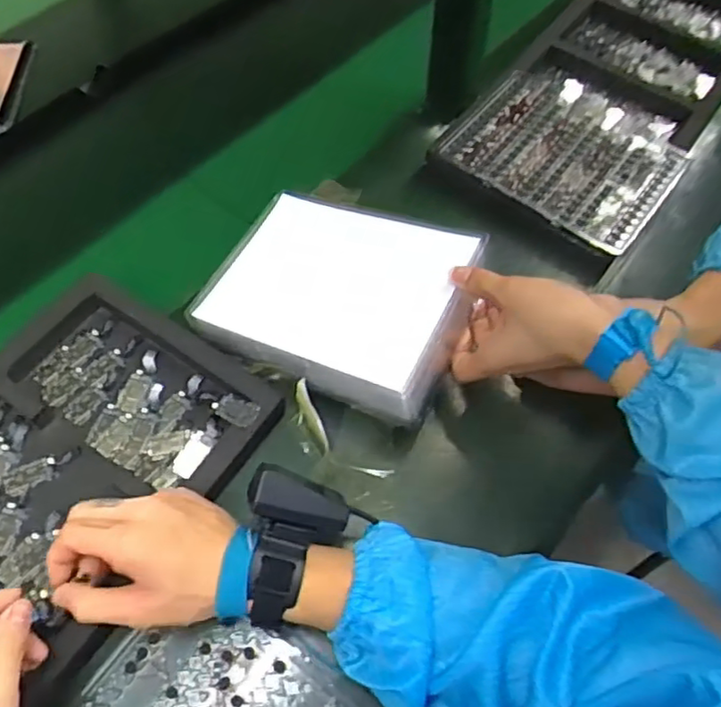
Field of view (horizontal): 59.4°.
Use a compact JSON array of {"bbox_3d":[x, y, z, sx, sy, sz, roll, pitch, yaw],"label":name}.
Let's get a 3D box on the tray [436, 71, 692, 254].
[{"bbox_3d":[0.222,-0.211,0.668,0.216,0.026,0.200,40,67,21],"label":"tray"}]

